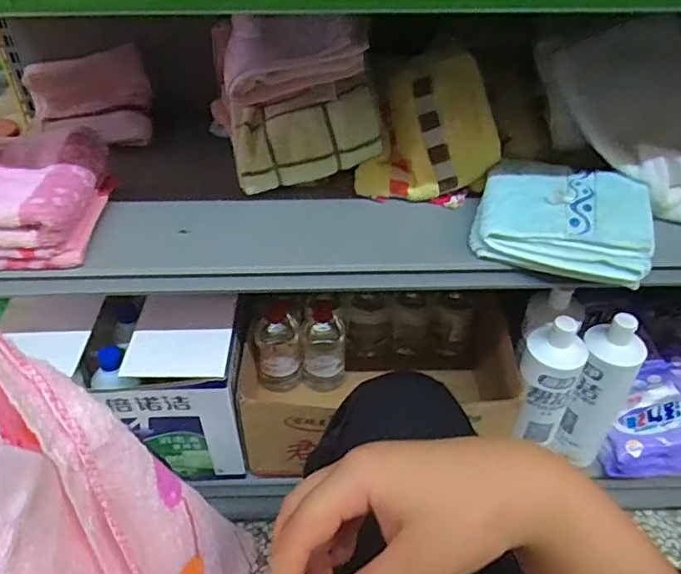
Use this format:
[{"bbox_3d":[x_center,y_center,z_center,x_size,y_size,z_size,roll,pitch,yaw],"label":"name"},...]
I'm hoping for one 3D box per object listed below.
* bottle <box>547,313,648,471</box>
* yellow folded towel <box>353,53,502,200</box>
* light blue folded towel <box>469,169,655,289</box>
[{"bbox_3d":[0.349,0.145,0.764,0.077,0.256,0.070,26,48,27],"label":"bottle"},{"bbox_3d":[0.114,-0.187,0.667,0.134,0.147,0.032,-10,9,25],"label":"yellow folded towel"},{"bbox_3d":[0.248,-0.080,0.628,0.182,0.039,0.158,13,43,14],"label":"light blue folded towel"}]

